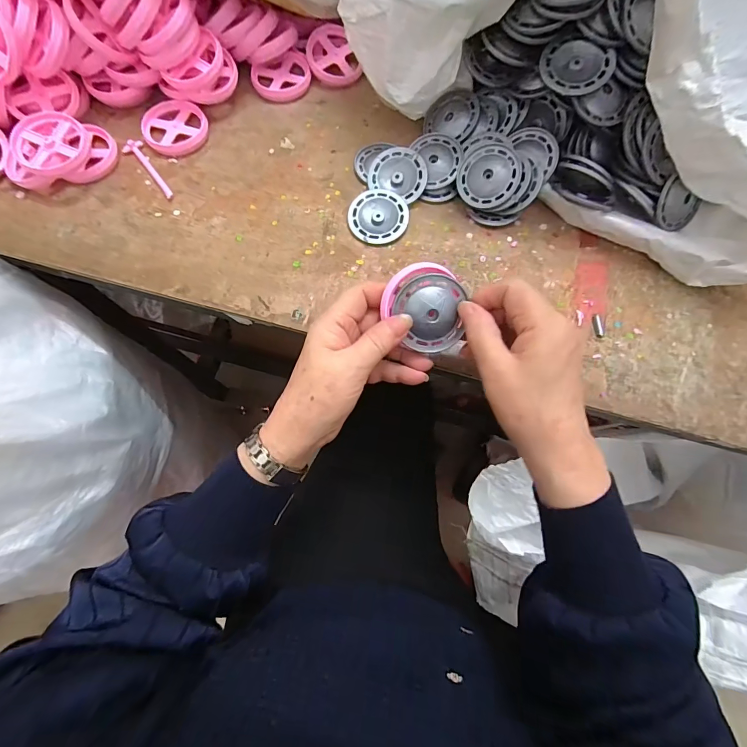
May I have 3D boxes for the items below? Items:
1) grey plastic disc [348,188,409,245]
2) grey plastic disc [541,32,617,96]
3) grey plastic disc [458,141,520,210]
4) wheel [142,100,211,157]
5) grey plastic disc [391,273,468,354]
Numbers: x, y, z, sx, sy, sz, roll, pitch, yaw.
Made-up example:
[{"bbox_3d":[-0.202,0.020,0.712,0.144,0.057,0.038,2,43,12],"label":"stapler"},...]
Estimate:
[{"bbox_3d":[0.005,-0.152,0.374,0.056,0.008,0.057,0,73,-1],"label":"grey plastic disc"},{"bbox_3d":[0.170,-0.257,0.322,0.057,0.006,0.049,24,90,9],"label":"grey plastic disc"},{"bbox_3d":[0.108,-0.187,0.364,0.055,0.005,0.057,4,100,22],"label":"grey plastic disc"},{"bbox_3d":[-0.209,-0.256,0.401,0.067,0.009,0.063,0,73,-1],"label":"wheel"},{"bbox_3d":[0.041,-0.043,0.284,0.051,0.006,0.057,-2,108,-2],"label":"grey plastic disc"}]

